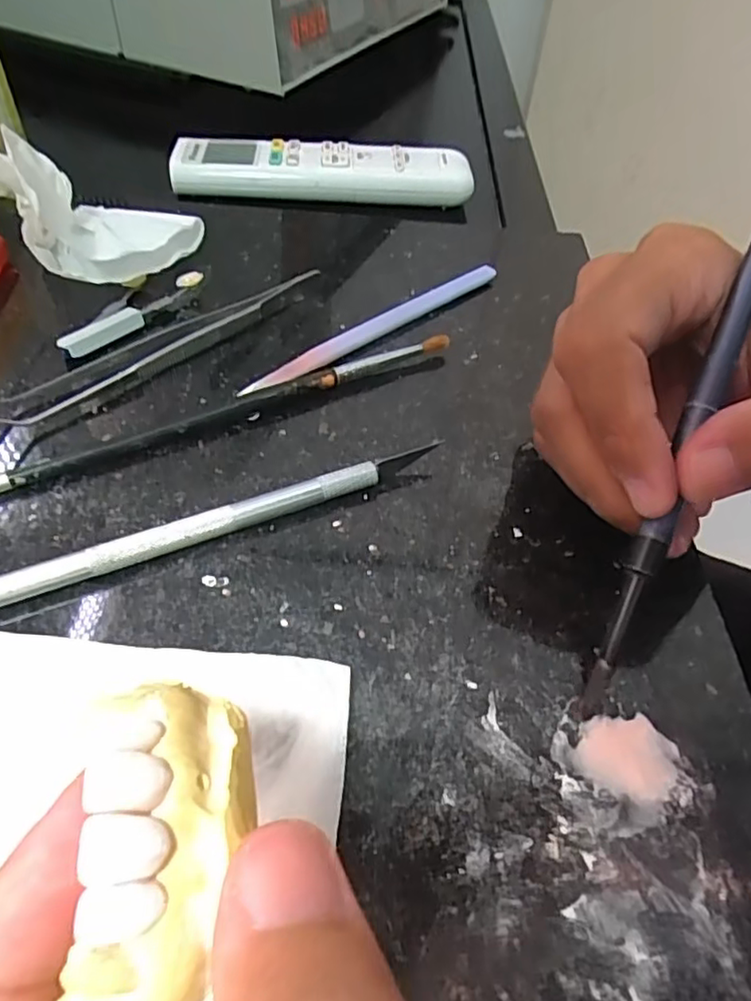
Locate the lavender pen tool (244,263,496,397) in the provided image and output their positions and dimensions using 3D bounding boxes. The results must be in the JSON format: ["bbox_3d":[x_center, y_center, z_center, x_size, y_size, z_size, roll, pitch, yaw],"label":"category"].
[{"bbox_3d":[0.003,-0.073,0.255,0.134,0.004,0.010,-35,78,-28],"label":"lavender pen tool"}]

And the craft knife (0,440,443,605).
[{"bbox_3d":[-0.043,0.006,0.184,0.132,0.009,0.007,-18,53,-20],"label":"craft knife"}]

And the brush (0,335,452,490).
[{"bbox_3d":[-0.055,-0.032,0.215,0.186,0.010,0.012,-21,55,-21],"label":"brush"}]

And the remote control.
[{"bbox_3d":[-0.031,-0.202,0.378,0.177,0.023,0.041,1,50,-4],"label":"remote control"}]

